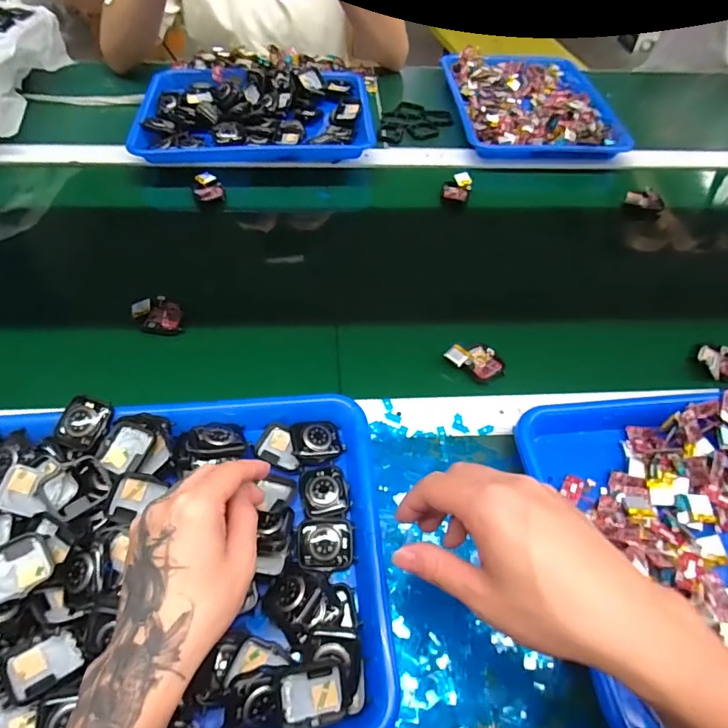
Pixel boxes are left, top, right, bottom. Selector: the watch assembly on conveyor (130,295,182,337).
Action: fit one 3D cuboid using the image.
[{"bbox_3d":[-0.215,-0.051,0.500,0.057,0.018,0.036,11,55,5],"label":"watch assembly on conveyor"}]

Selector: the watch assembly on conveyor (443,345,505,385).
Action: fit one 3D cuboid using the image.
[{"bbox_3d":[0.115,-0.005,0.487,0.058,0.014,0.040,23,57,13],"label":"watch assembly on conveyor"}]

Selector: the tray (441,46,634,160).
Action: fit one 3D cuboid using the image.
[{"bbox_3d":[0.271,-0.436,0.794,0.254,0.051,0.311,-1,55,-4],"label":"tray"}]

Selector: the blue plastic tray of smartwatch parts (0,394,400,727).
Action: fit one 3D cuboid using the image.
[{"bbox_3d":[-0.154,0.137,0.341,0.334,0.052,0.252,-4,55,-6],"label":"blue plastic tray of smartwatch parts"}]

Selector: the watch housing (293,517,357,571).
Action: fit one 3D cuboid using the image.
[{"bbox_3d":[-0.029,0.136,0.362,0.043,0.008,0.038,1,55,-3],"label":"watch housing"}]

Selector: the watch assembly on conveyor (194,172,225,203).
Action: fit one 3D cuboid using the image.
[{"bbox_3d":[-0.206,-0.235,0.633,0.037,0.017,0.041,-12,56,-11],"label":"watch assembly on conveyor"}]

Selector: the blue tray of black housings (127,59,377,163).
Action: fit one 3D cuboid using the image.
[{"bbox_3d":[-0.158,-0.381,0.723,0.326,0.054,0.236,-3,55,-5],"label":"blue tray of black housings"}]

